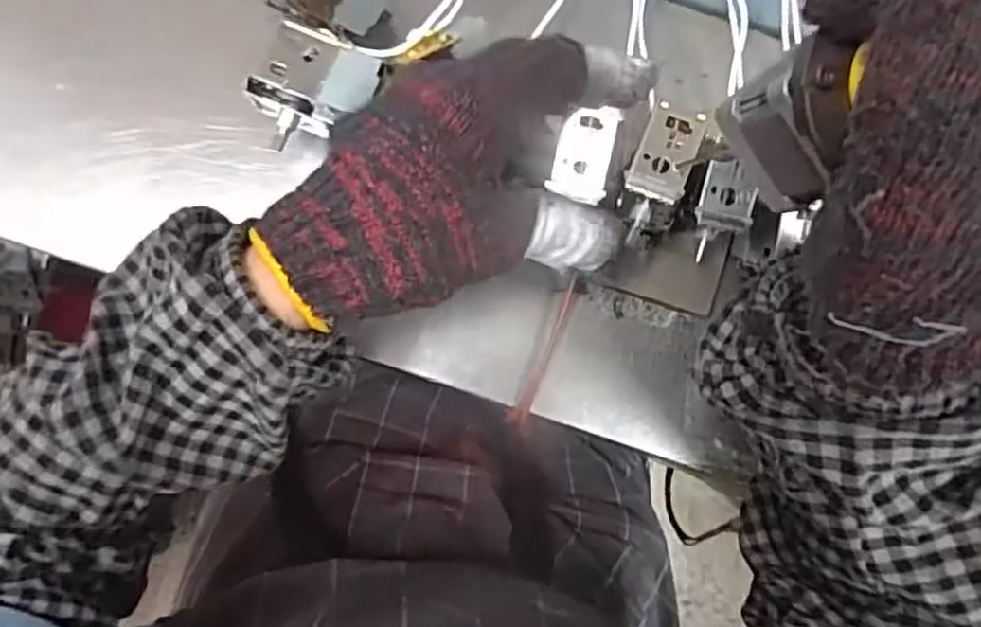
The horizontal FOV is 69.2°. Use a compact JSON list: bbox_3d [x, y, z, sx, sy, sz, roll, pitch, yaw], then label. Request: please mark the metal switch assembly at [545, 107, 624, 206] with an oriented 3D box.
[{"bbox_3d":[0.039,-0.065,0.291,0.023,0.008,0.035,16,99,11],"label":"metal switch assembly"}]

